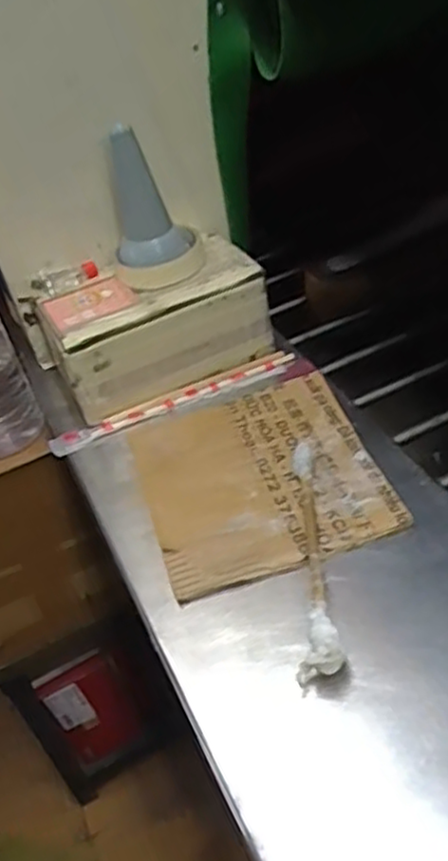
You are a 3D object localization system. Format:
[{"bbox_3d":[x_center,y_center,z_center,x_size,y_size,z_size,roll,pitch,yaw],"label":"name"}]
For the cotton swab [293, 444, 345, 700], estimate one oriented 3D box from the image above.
[{"bbox_3d":[0.062,0.082,0.493,0.024,0.023,0.187,-5,41,9],"label":"cotton swab"}]

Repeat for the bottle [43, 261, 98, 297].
[{"bbox_3d":[-0.142,-0.141,0.674,0.049,0.015,0.021,-22,41,-10],"label":"bottle"}]

